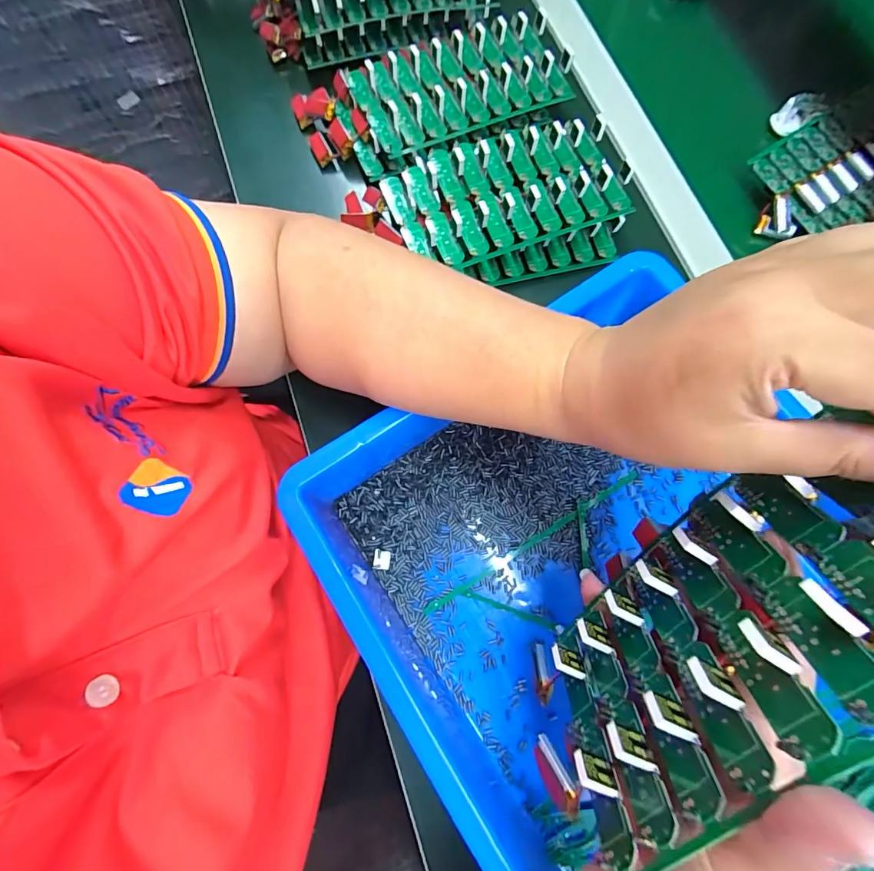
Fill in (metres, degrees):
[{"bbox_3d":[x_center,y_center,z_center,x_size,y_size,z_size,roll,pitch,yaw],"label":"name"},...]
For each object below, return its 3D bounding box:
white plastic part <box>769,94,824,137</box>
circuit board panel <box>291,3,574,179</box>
[{"bbox_3d":[0.336,-0.300,0.414,0.035,0.027,0.017,-8,75,-2],"label":"white plastic part"},{"bbox_3d":[-0.007,-0.315,0.400,0.238,0.043,0.131,-23,77,-6],"label":"circuit board panel"}]

